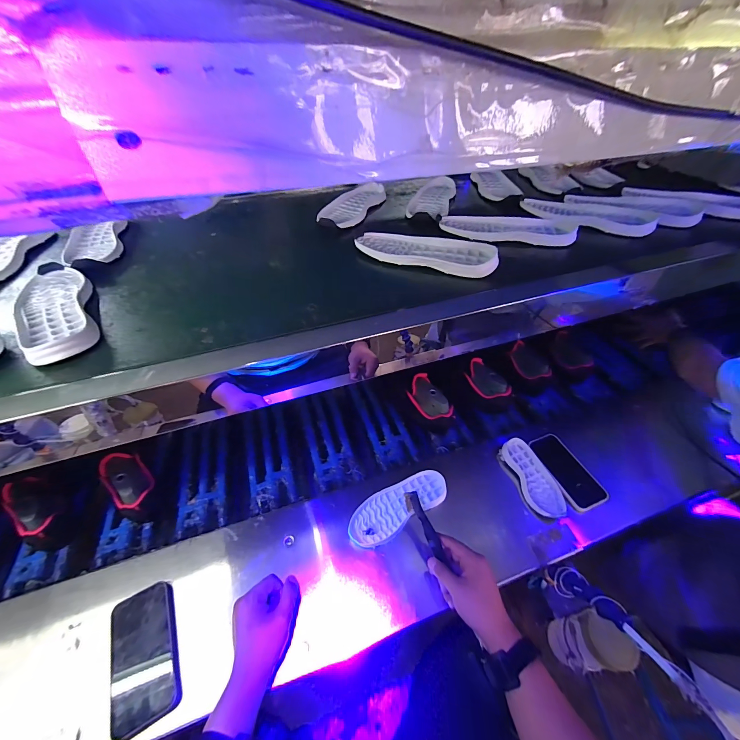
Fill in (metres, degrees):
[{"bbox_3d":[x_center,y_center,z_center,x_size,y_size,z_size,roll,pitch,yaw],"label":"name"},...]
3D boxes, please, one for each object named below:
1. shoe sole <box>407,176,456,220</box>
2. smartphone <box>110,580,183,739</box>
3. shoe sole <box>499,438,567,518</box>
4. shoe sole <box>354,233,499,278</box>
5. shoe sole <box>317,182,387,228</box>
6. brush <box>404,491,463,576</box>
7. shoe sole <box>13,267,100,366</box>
[{"bbox_3d":[0.162,-0.451,0.814,0.101,0.019,0.311,11,52,12],"label":"shoe sole"},{"bbox_3d":[-0.330,0.412,0.459,0.082,0.015,0.167,-26,54,-17],"label":"smartphone"},{"bbox_3d":[0.326,0.211,0.625,0.070,0.027,0.156,-14,51,-8],"label":"shoe sole"},{"bbox_3d":[0.106,-0.238,0.600,0.264,0.028,0.122,15,47,15],"label":"shoe sole"},{"bbox_3d":[-0.042,-0.420,0.789,0.107,0.017,0.282,15,47,16],"label":"shoe sole"},{"bbox_3d":[0.099,0.268,0.521,0.025,0.019,0.136,-25,72,-21],"label":"brush"},{"bbox_3d":[-0.495,-0.098,0.494,0.097,0.023,0.272,-31,52,-26],"label":"shoe sole"}]

